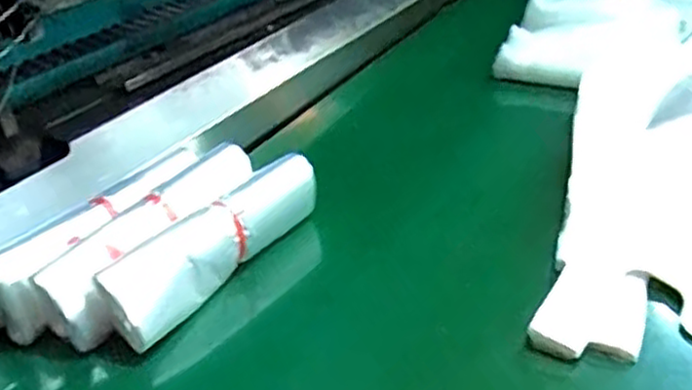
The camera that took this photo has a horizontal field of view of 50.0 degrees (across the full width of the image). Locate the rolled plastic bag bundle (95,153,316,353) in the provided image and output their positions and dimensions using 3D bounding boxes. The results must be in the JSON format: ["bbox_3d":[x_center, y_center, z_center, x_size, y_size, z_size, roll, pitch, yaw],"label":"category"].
[{"bbox_3d":[-0.096,0.036,0.572,0.042,0.055,0.204,20,38,33],"label":"rolled plastic bag bundle"}]

